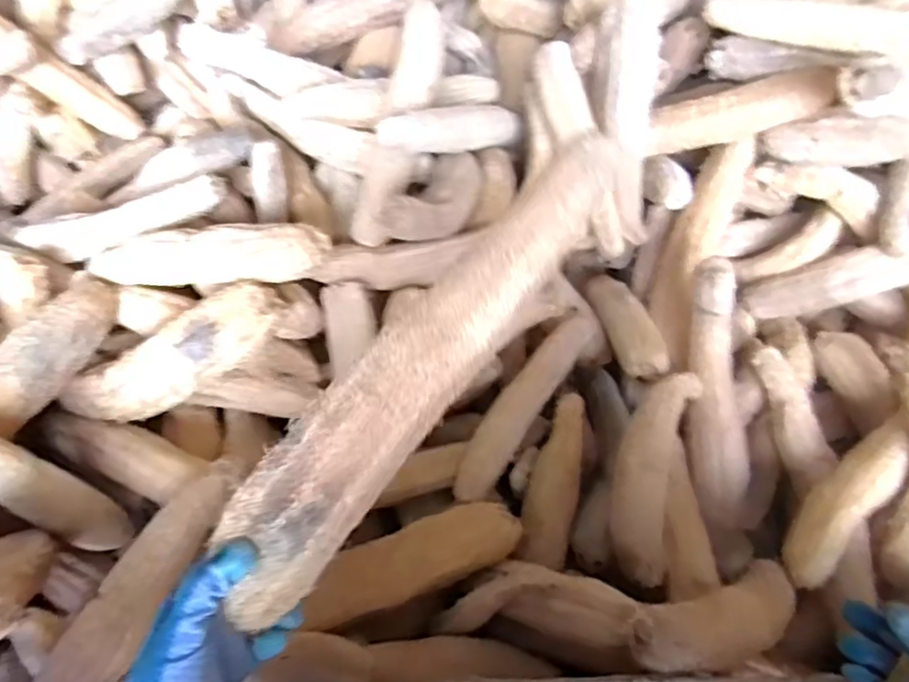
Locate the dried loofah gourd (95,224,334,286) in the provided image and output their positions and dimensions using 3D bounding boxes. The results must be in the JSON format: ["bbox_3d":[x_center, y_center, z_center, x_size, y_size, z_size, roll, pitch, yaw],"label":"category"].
[{"bbox_3d":[-0.355,-0.112,0.868,0.394,0.071,0.063,0,41,24],"label":"dried loofah gourd"}]

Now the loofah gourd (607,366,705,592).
[{"bbox_3d":[0.260,0.168,0.833,0.091,0.064,0.291,14,70,12],"label":"loofah gourd"}]

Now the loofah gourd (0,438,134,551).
[{"bbox_3d":[-0.503,0.183,0.757,0.048,0.264,0.057,-22,42,15],"label":"loofah gourd"}]

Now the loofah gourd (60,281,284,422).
[{"bbox_3d":[-0.386,0.028,0.850,0.348,0.086,0.074,-26,41,18],"label":"loofah gourd"}]

